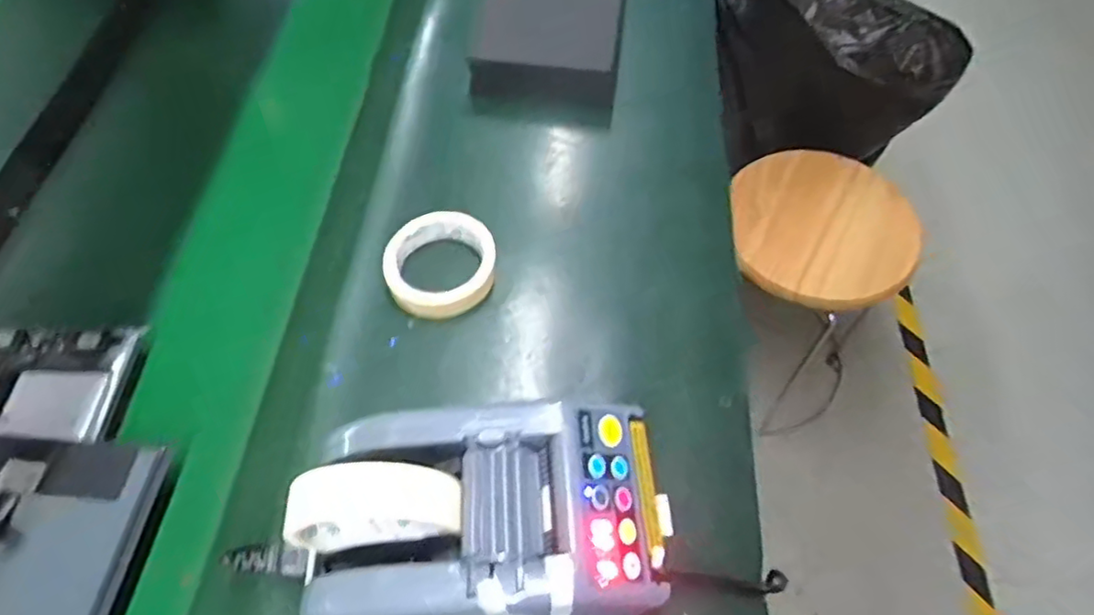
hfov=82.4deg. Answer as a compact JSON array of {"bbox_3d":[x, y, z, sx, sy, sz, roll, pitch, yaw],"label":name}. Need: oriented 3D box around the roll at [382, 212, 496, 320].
[{"bbox_3d":[-0.094,-0.038,0.559,0.095,0.030,0.092,-1,59,1],"label":"roll"}]

